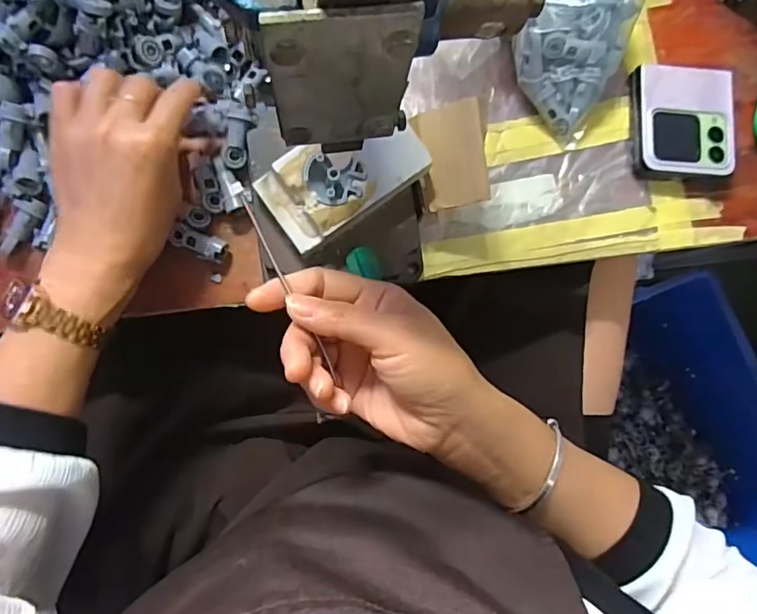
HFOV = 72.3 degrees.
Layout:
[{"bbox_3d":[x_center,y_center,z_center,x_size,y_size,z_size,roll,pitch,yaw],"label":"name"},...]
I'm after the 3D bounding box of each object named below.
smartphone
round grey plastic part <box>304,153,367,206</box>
[{"bbox_3d":[0.242,-0.147,0.408,0.077,0.017,0.087,1,84,-5],"label":"smartphone"},{"bbox_3d":[-0.029,-0.081,0.340,0.038,0.014,0.031,9,84,-4],"label":"round grey plastic part"}]

